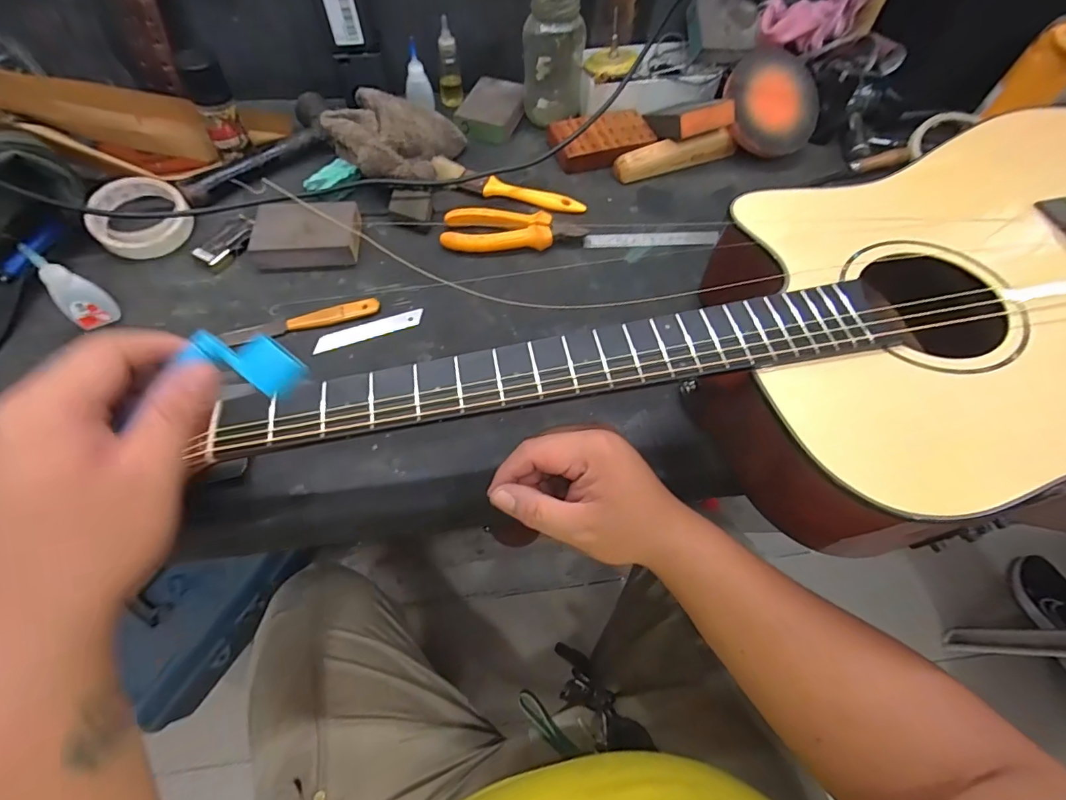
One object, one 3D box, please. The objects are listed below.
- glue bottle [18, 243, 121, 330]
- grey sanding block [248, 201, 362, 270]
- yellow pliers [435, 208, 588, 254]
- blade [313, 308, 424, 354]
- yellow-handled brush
[{"bbox_3d":[-0.404,-0.097,0.419,0.016,0.082,0.032,27,62,13],"label":"glue bottle"},{"bbox_3d":[-0.236,-0.174,0.504,0.103,0.028,0.067,-5,60,-5],"label":"grey sanding block"},{"bbox_3d":[-0.020,-0.182,0.519,0.150,0.018,0.046,2,59,0],"label":"yellow pliers"},{"bbox_3d":[-0.158,-0.068,0.466,0.104,0.007,0.018,-19,62,-12],"label":"blade"},{"bbox_3d":[-0.031,-0.246,0.559,0.185,0.017,0.031,17,60,8],"label":"yellow-handled brush"}]

